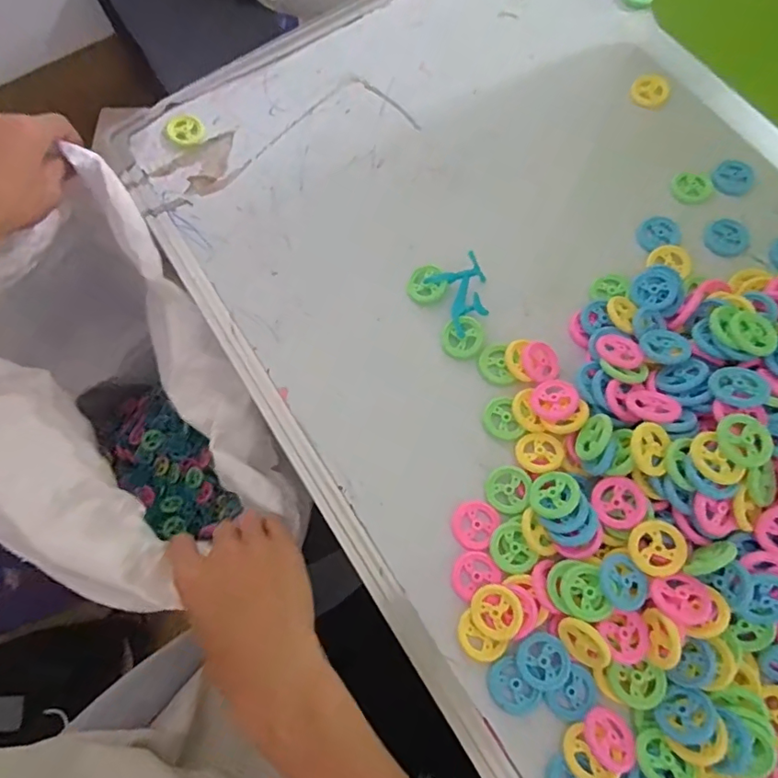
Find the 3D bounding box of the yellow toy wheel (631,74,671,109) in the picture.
[{"bbox_3d":[0.217,-0.249,0.428,0.027,0.007,0.027,-1,71,2],"label":"yellow toy wheel"}]

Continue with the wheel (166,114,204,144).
[{"bbox_3d":[-0.173,-0.221,0.437,0.029,0.005,0.028,-1,71,2],"label":"wheel"}]

